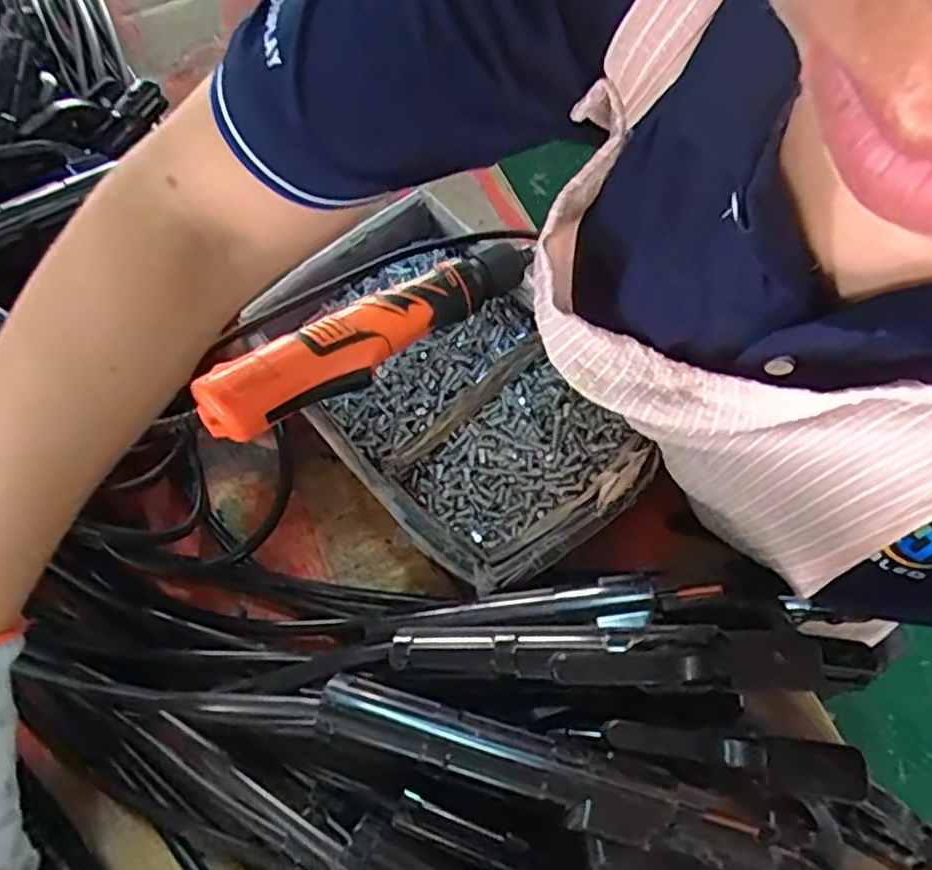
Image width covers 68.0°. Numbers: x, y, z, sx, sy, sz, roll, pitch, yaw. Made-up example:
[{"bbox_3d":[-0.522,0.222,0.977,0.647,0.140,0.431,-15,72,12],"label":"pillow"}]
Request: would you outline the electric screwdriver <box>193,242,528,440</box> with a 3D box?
[{"bbox_3d":[-0.053,-0.068,0.434,0.235,0.046,0.048,-32,69,-10],"label":"electric screwdriver"}]

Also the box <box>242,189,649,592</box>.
[{"bbox_3d":[-0.006,-0.035,0.458,0.177,0.047,0.263,-36,70,-12],"label":"box"}]

